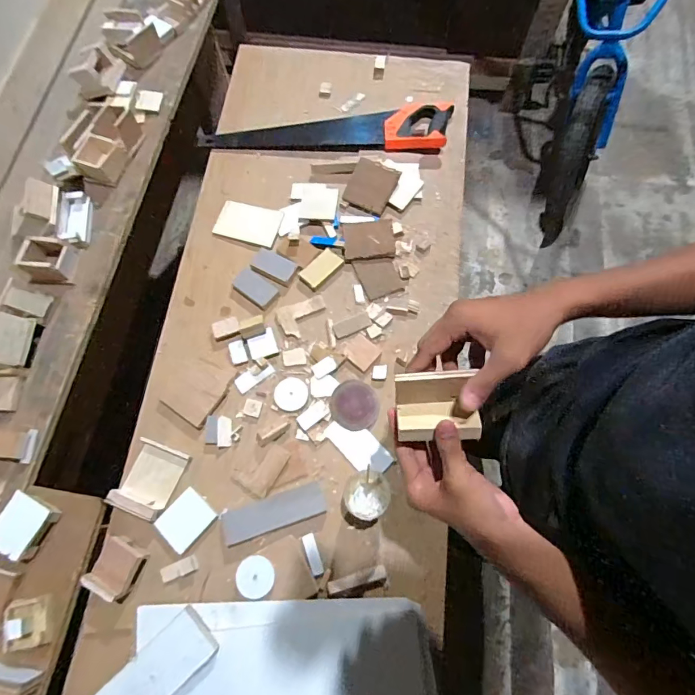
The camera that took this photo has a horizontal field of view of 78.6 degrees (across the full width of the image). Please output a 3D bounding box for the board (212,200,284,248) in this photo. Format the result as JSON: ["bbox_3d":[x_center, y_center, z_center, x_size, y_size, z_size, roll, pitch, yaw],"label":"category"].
[{"bbox_3d":[-0.190,-0.238,0.811,0.121,0.009,0.074,15,83,6],"label":"board"}]

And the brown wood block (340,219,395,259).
[{"bbox_3d":[0.038,-0.202,0.786,0.093,0.017,0.075,-6,73,0],"label":"brown wood block"}]

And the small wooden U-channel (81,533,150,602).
[{"bbox_3d":[-0.335,0.320,0.615,0.067,0.040,0.073,25,75,9],"label":"small wooden U-channel"}]

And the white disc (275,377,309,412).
[{"bbox_3d":[-0.095,0.077,0.710,0.057,0.004,0.054,0,73,1],"label":"white disc"}]

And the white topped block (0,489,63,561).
[{"bbox_3d":[-0.476,0.261,0.622,0.070,0.030,0.077,22,74,8],"label":"white topped block"}]

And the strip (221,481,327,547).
[{"bbox_3d":[-0.112,0.252,0.647,0.155,0.005,0.050,-18,73,-4],"label":"strip"}]

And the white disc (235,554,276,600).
[{"bbox_3d":[-0.132,0.330,0.612,0.054,0.011,0.053,0,73,1],"label":"white disc"}]

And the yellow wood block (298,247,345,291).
[{"bbox_3d":[-0.048,-0.144,0.770,0.078,0.012,0.042,-41,76,-11],"label":"yellow wood block"}]

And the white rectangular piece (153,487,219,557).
[{"bbox_3d":[-0.246,0.262,0.644,0.064,0.009,0.074,41,78,12],"label":"white rectangular piece"}]

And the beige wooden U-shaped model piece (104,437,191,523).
[{"bbox_3d":[-0.307,0.204,0.657,0.082,0.017,0.105,20,74,7],"label":"beige wooden U-shaped model piece"}]

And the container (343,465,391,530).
[{"bbox_3d":[0.027,0.226,0.637,0.073,0.074,0.082,-25,74,-6],"label":"container"}]

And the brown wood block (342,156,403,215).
[{"bbox_3d":[0.043,-0.311,0.814,0.091,0.016,0.092,29,92,16],"label":"brown wood block"}]

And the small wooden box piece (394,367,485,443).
[{"bbox_3d":[0.088,0.057,0.415,0.077,0.034,0.061,-2,71,-1],"label":"small wooden box piece"}]

